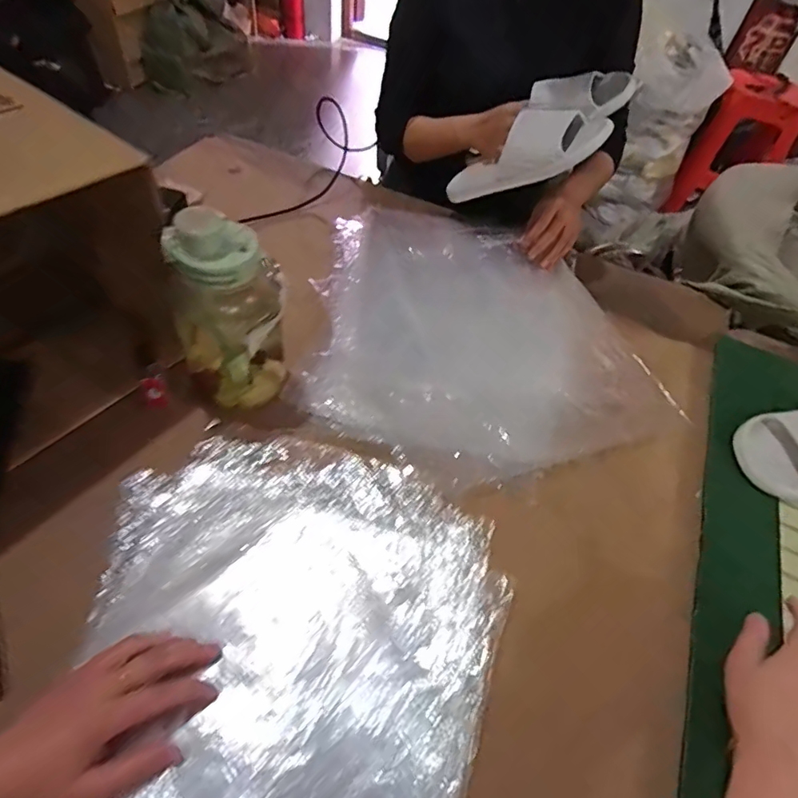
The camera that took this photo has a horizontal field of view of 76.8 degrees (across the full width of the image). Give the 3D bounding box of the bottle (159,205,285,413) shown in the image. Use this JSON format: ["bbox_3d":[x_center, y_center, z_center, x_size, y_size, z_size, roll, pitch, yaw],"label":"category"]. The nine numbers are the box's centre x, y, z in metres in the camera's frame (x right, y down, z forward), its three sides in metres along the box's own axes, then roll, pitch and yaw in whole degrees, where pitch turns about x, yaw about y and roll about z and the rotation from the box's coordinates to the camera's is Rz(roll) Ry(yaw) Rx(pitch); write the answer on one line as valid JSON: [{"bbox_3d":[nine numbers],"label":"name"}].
[{"bbox_3d":[-0.175,-0.089,0.514,0.112,0.210,0.090,-22,57,-22],"label":"bottle"}]

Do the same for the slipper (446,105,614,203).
[{"bbox_3d":[0.180,-0.374,0.765,0.261,0.077,0.115,-6,39,45],"label":"slipper"}]

